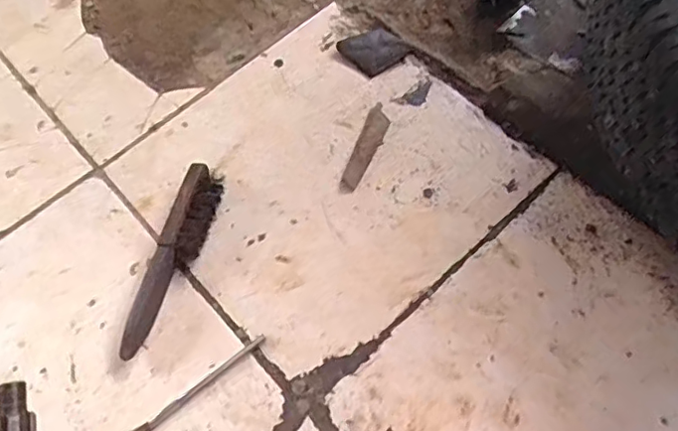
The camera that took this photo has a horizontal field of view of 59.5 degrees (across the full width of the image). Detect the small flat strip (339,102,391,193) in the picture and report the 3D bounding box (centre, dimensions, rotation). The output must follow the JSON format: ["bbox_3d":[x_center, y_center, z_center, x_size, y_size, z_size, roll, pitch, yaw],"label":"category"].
[{"bbox_3d":[0.035,-0.085,0.733,0.029,0.015,0.131,18,65,13],"label":"small flat strip"}]

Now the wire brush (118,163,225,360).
[{"bbox_3d":[-0.186,0.046,0.666,0.043,0.030,0.228,14,64,11],"label":"wire brush"}]

